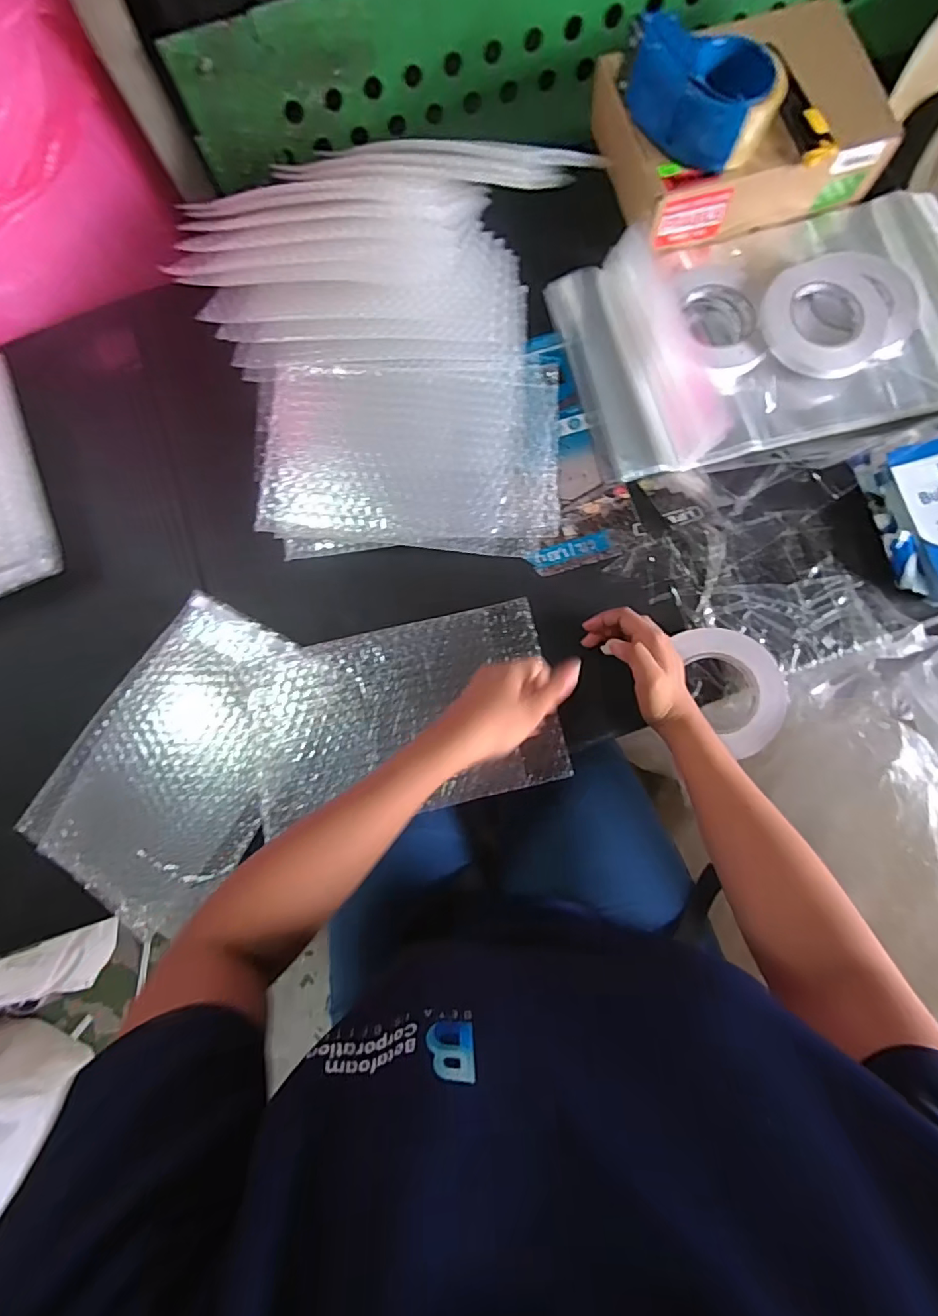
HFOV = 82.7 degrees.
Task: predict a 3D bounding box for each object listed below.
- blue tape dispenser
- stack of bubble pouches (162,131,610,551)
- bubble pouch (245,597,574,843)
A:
[{"bbox_3d":[0.223,-0.558,0.531,0.164,0.058,0.080,20,81,7],"label":"blue tape dispenser"},{"bbox_3d":[-0.087,-0.331,0.559,0.394,0.082,0.443,-3,81,3],"label":"stack of bubble pouches"},{"bbox_3d":[-0.065,0.058,0.532,0.295,0.012,0.184,-12,79,-4],"label":"bubble pouch"}]

